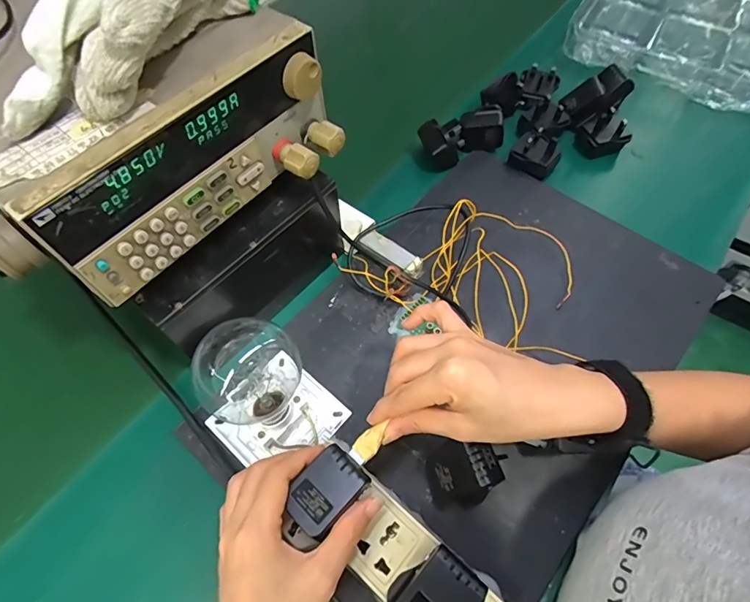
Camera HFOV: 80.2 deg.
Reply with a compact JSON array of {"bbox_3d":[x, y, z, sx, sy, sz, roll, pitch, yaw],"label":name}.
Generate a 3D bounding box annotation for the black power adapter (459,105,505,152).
[{"bbox_3d":[0.123,-0.197,0.516,0.047,0.044,0.025,-3,59,-1],"label":"black power adapter"}]

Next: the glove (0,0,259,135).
[{"bbox_3d":[-0.138,-0.174,0.263,0.073,0.053,0.196,17,61,11],"label":"glove"}]

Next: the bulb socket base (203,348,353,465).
[{"bbox_3d":[-0.081,0.094,0.367,0.083,0.029,0.087,37,67,20],"label":"bulb socket base"}]

